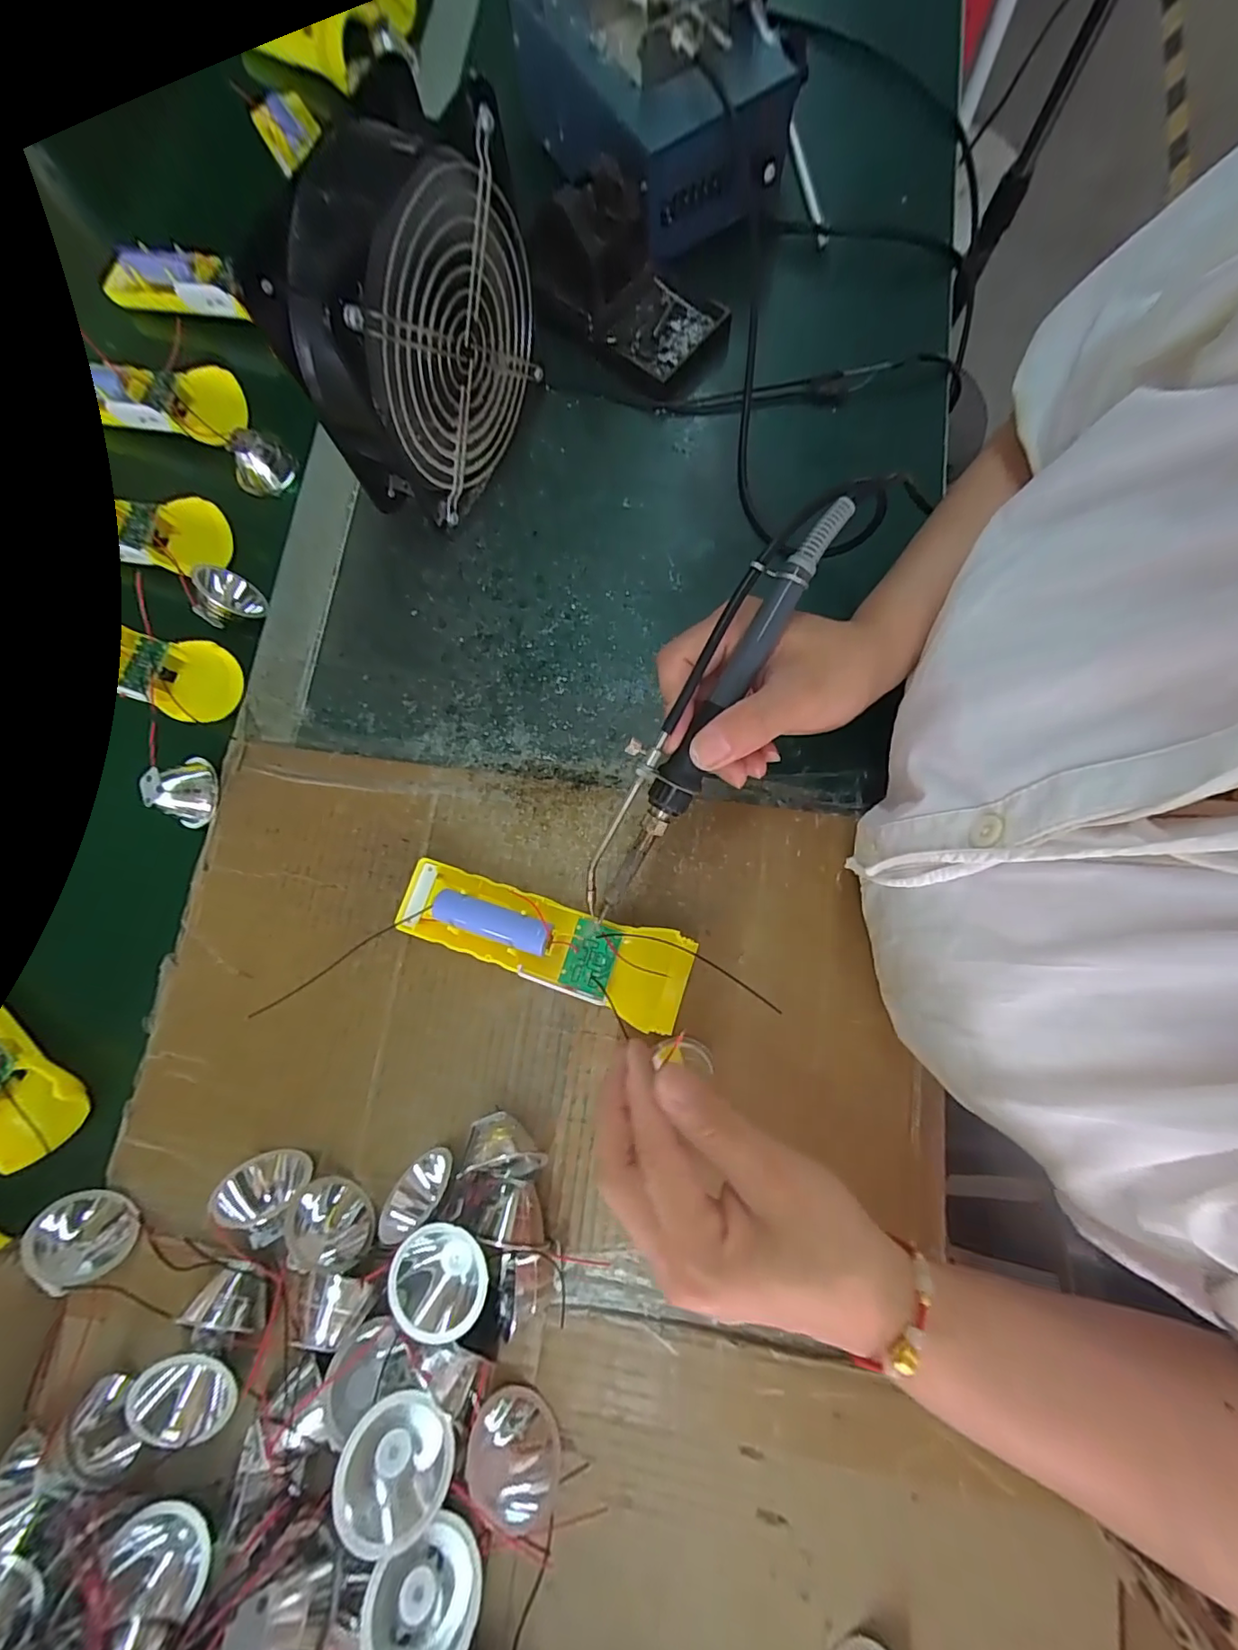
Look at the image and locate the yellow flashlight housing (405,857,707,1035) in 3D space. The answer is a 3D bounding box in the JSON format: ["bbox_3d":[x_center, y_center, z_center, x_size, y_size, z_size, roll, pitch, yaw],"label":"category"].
[{"bbox_3d":[-0.040,0.059,0.297,0.156,0.029,0.046,19,81,7],"label":"yellow flashlight housing"}]

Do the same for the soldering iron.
[{"bbox_3d":[0.037,-0.045,0.245,0.024,0.017,0.202,32,102,8],"label":"soldering iron"}]

